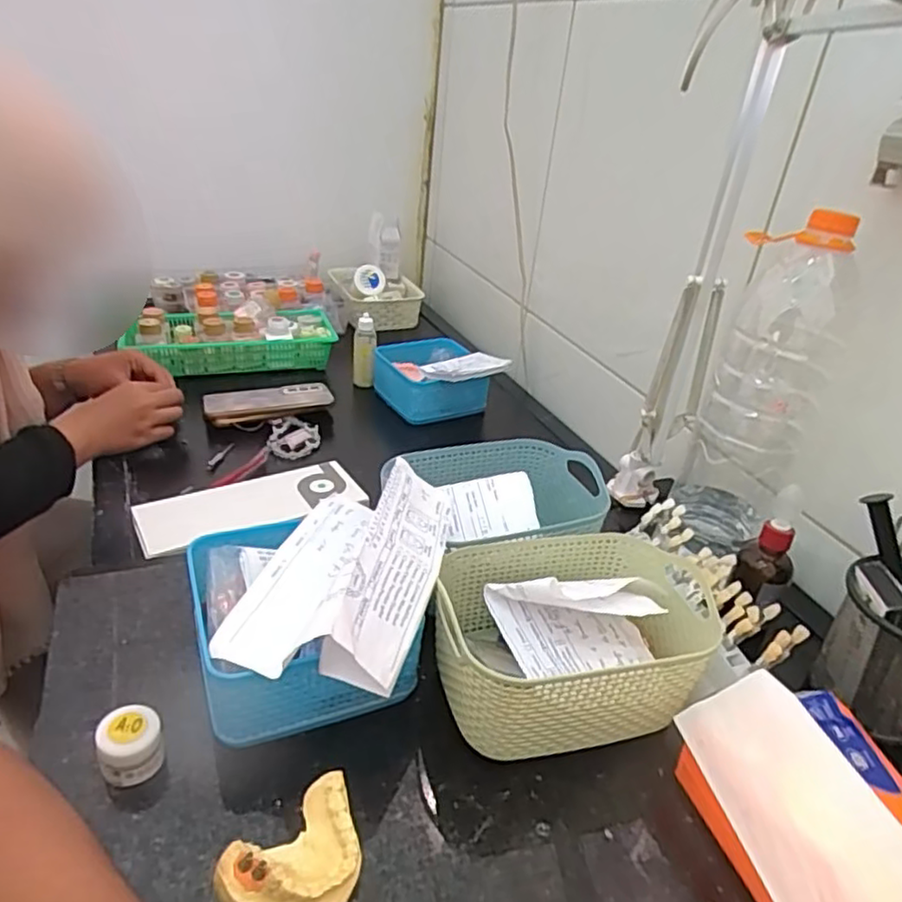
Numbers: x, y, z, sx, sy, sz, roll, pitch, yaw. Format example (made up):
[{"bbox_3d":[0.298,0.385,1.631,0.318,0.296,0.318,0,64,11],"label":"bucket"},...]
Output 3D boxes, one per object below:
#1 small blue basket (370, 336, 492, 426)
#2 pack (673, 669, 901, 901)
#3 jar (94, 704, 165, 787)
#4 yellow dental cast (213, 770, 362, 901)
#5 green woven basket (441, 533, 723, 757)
[{"bbox_3d":[-0.034,-0.101,0.949,0.136,0.065,0.149,-8,33,-22],"label":"small blue basket"},{"bbox_3d":[0.205,0.205,0.329,0.108,0.082,0.182,-3,31,-16],"label":"pack"},{"bbox_3d":[-0.179,0.165,0.371,0.032,0.032,0.030,5,30,-3],"label":"jar"},{"bbox_3d":[-0.071,0.204,0.324,0.053,0.031,0.072,29,36,34],"label":"yellow dental cast"},{"bbox_3d":[0.077,0.126,0.436,0.171,0.085,0.118,-4,31,-18],"label":"green woven basket"}]

